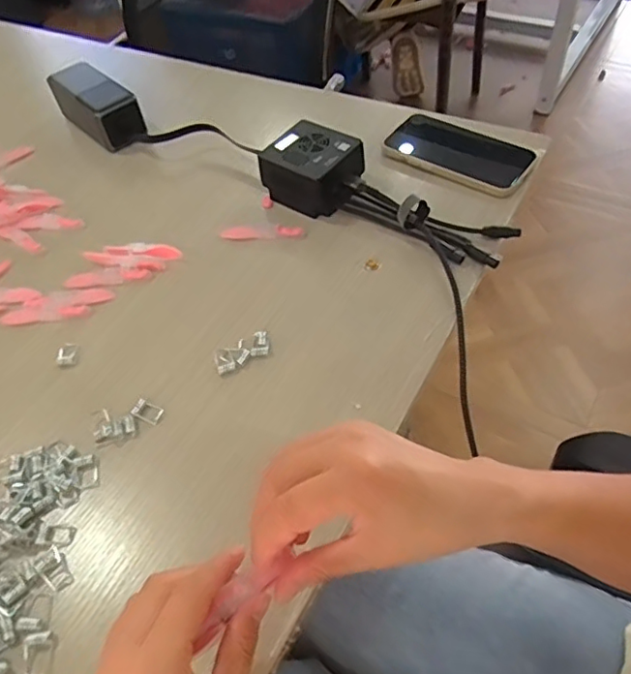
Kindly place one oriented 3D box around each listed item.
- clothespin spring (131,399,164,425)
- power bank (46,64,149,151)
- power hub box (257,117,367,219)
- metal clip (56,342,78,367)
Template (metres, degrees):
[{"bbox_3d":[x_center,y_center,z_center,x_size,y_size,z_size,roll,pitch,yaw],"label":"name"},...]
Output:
[{"bbox_3d":[-0.127,0.056,0.431,0.022,0.005,0.014,18,56,18],"label":"clothespin spring"},{"bbox_3d":[-0.252,-0.265,0.662,0.060,0.050,0.123,-38,58,-22],"label":"power bank"},{"bbox_3d":[-0.001,-0.162,0.551,0.085,0.047,0.069,31,61,26],"label":"power hub box"},{"bbox_3d":[-0.204,0.014,0.472,0.016,0.006,0.021,-5,52,-1],"label":"metal clip"}]

